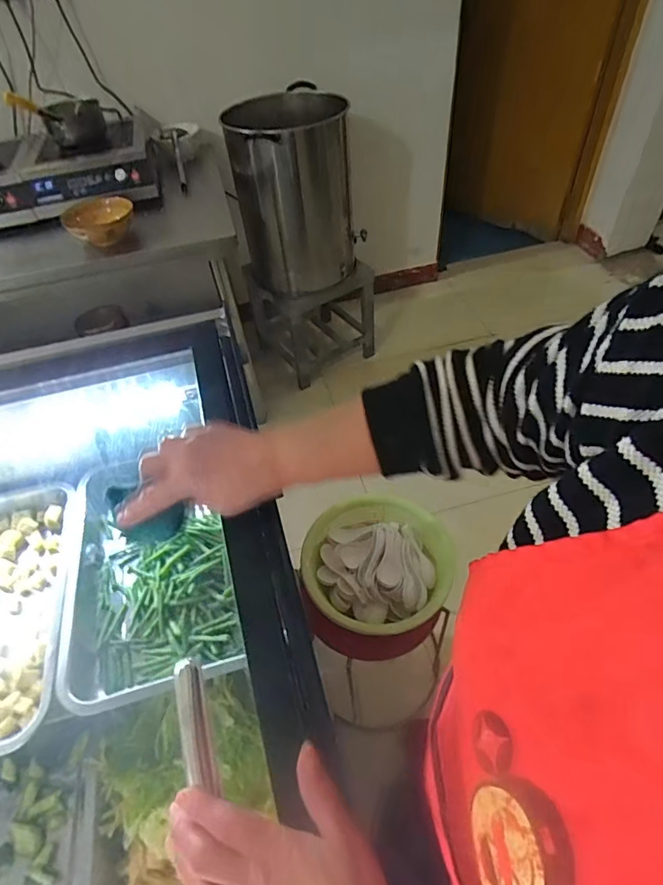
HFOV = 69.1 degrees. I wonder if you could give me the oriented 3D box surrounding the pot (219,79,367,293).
[{"bbox_3d":[-0.120,-0.827,1.673,0.380,0.551,0.367,-8,48,-1],"label":"pot"}]

